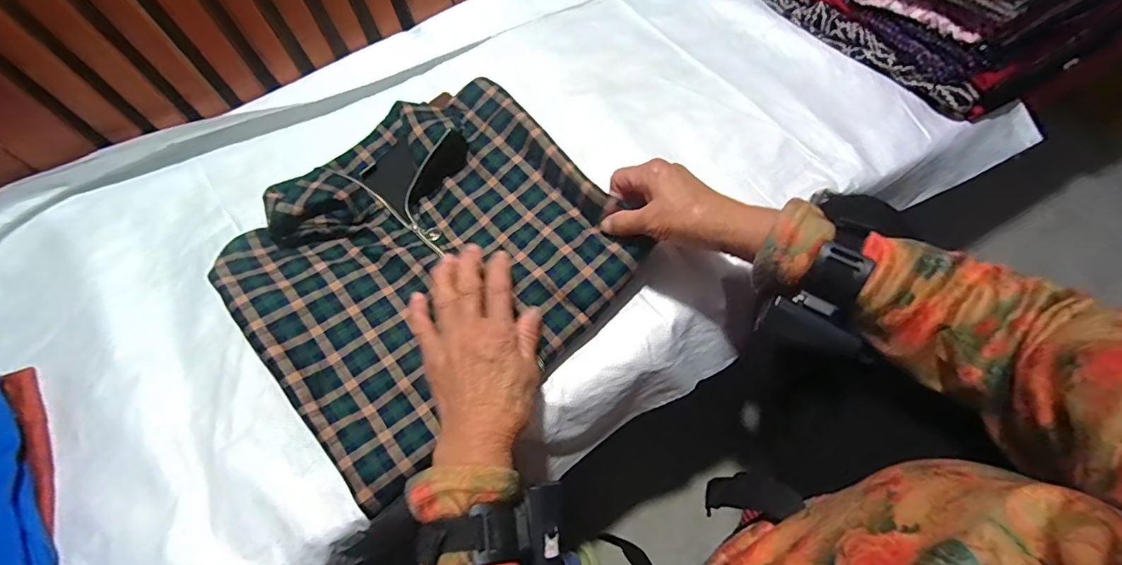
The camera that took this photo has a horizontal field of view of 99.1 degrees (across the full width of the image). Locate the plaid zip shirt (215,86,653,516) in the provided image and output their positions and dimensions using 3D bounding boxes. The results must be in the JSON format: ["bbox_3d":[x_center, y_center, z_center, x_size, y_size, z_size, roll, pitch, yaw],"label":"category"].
[{"bbox_3d":[-0.129,-0.031,0.456,0.323,0.051,0.311,-38,74,-14],"label":"plaid zip shirt"}]

